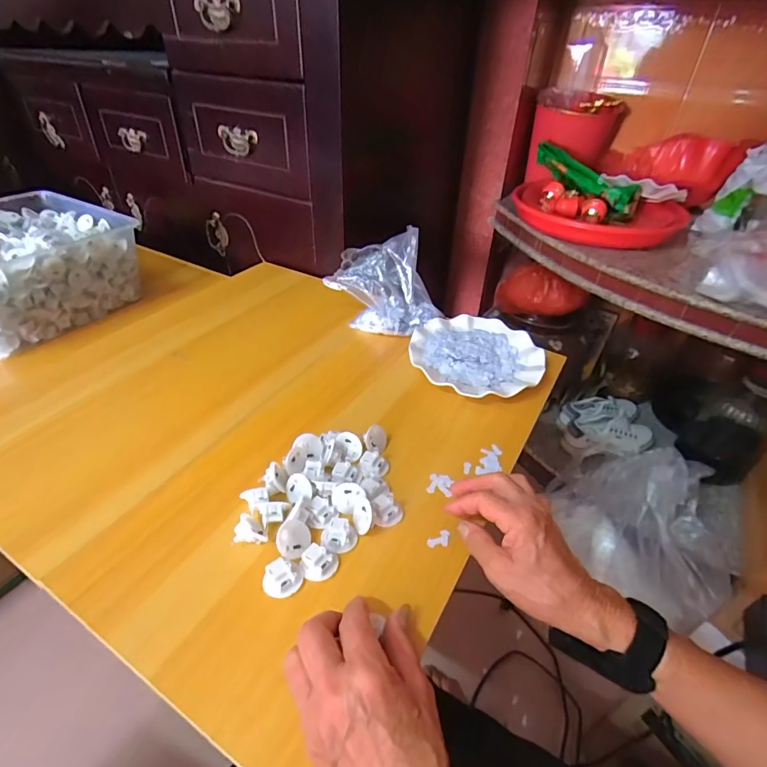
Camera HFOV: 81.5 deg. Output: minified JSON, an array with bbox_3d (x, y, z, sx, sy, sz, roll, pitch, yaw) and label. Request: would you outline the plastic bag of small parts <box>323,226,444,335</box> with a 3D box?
[{"bbox_3d":[0.003,-0.160,0.692,0.138,0.115,0.139,-23,46,-29],"label":"plastic bag of small parts"}]

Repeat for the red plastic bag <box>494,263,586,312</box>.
[{"bbox_3d":[0.384,-0.226,1.090,0.202,0.103,0.082,13,40,12],"label":"red plastic bag"}]

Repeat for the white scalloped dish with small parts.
[{"bbox_3d":[0.131,-0.039,0.631,0.180,0.024,0.169,2,39,-2],"label":"white scalloped dish with small parts"}]

